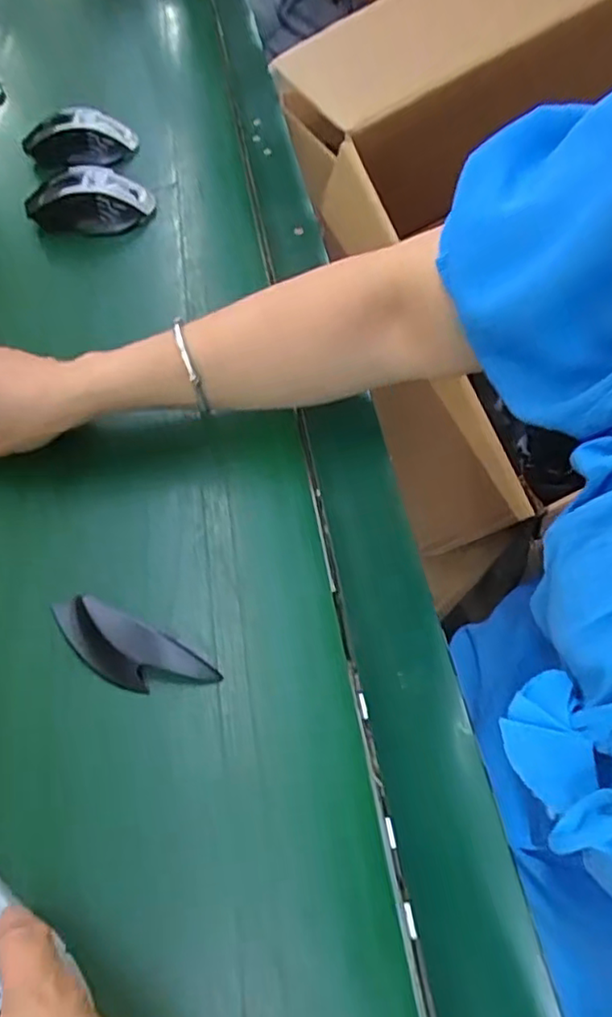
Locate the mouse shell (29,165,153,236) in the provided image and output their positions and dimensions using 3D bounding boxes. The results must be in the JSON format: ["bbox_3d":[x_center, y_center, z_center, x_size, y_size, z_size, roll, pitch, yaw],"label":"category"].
[{"bbox_3d":[-0.204,-0.291,0.590,0.113,0.035,0.061,-7,54,-1],"label":"mouse shell"}]

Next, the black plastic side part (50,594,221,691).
[{"bbox_3d":[-0.096,0.078,0.338,0.096,0.028,0.029,20,58,17],"label":"black plastic side part"}]

